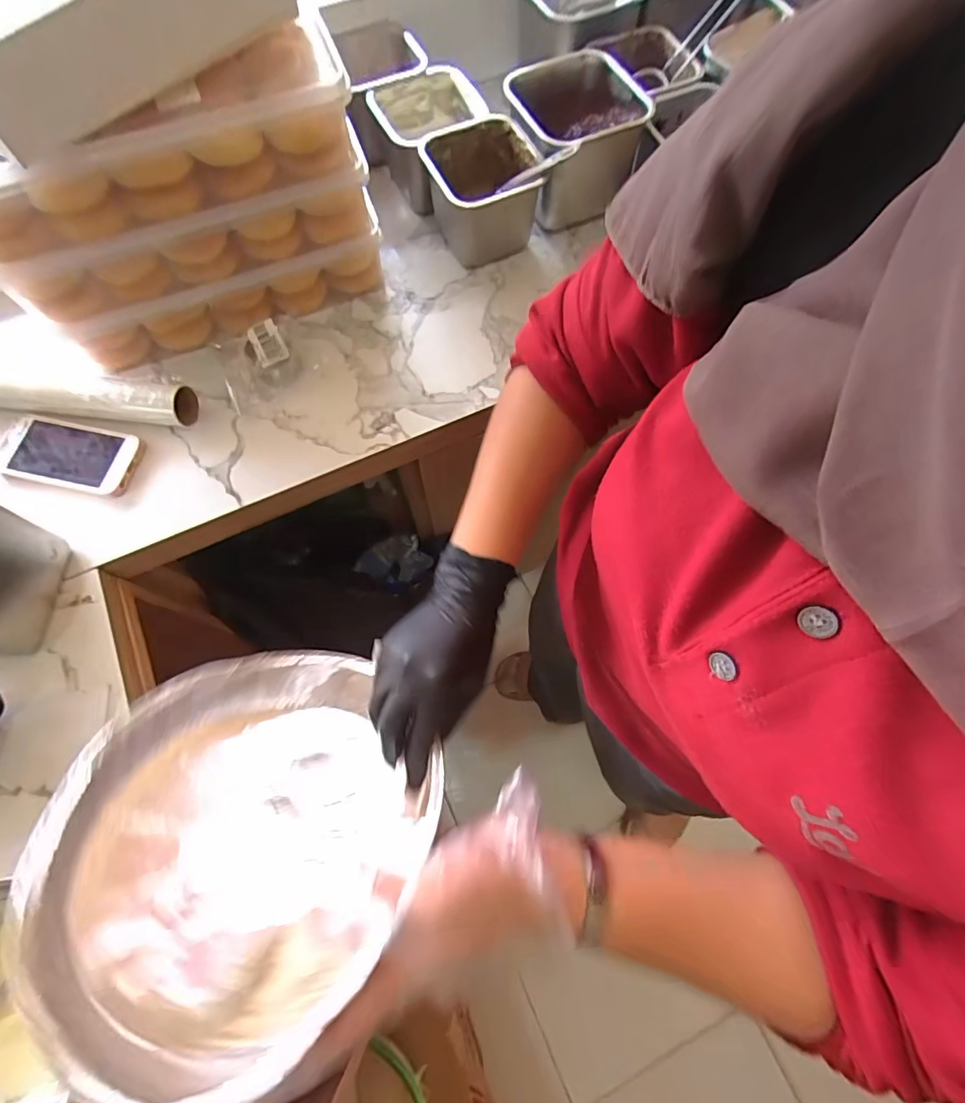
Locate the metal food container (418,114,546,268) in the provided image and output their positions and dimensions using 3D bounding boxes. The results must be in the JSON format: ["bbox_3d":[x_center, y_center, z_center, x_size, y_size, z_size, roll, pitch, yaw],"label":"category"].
[{"bbox_3d":[0.000,-0.409,0.573,0.109,0.100,0.119,-28,72,-9],"label":"metal food container"}]

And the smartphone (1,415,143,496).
[{"bbox_3d":[-0.425,-0.102,0.504,0.127,0.011,0.072,10,70,4],"label":"smartphone"}]

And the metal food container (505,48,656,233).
[{"bbox_3d":[0.108,-0.470,0.573,0.143,0.106,0.144,-22,71,-7],"label":"metal food container"}]

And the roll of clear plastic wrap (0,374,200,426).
[{"bbox_3d":[-0.448,-0.163,0.504,0.297,0.030,0.031,4,70,2],"label":"roll of clear plastic wrap"}]

